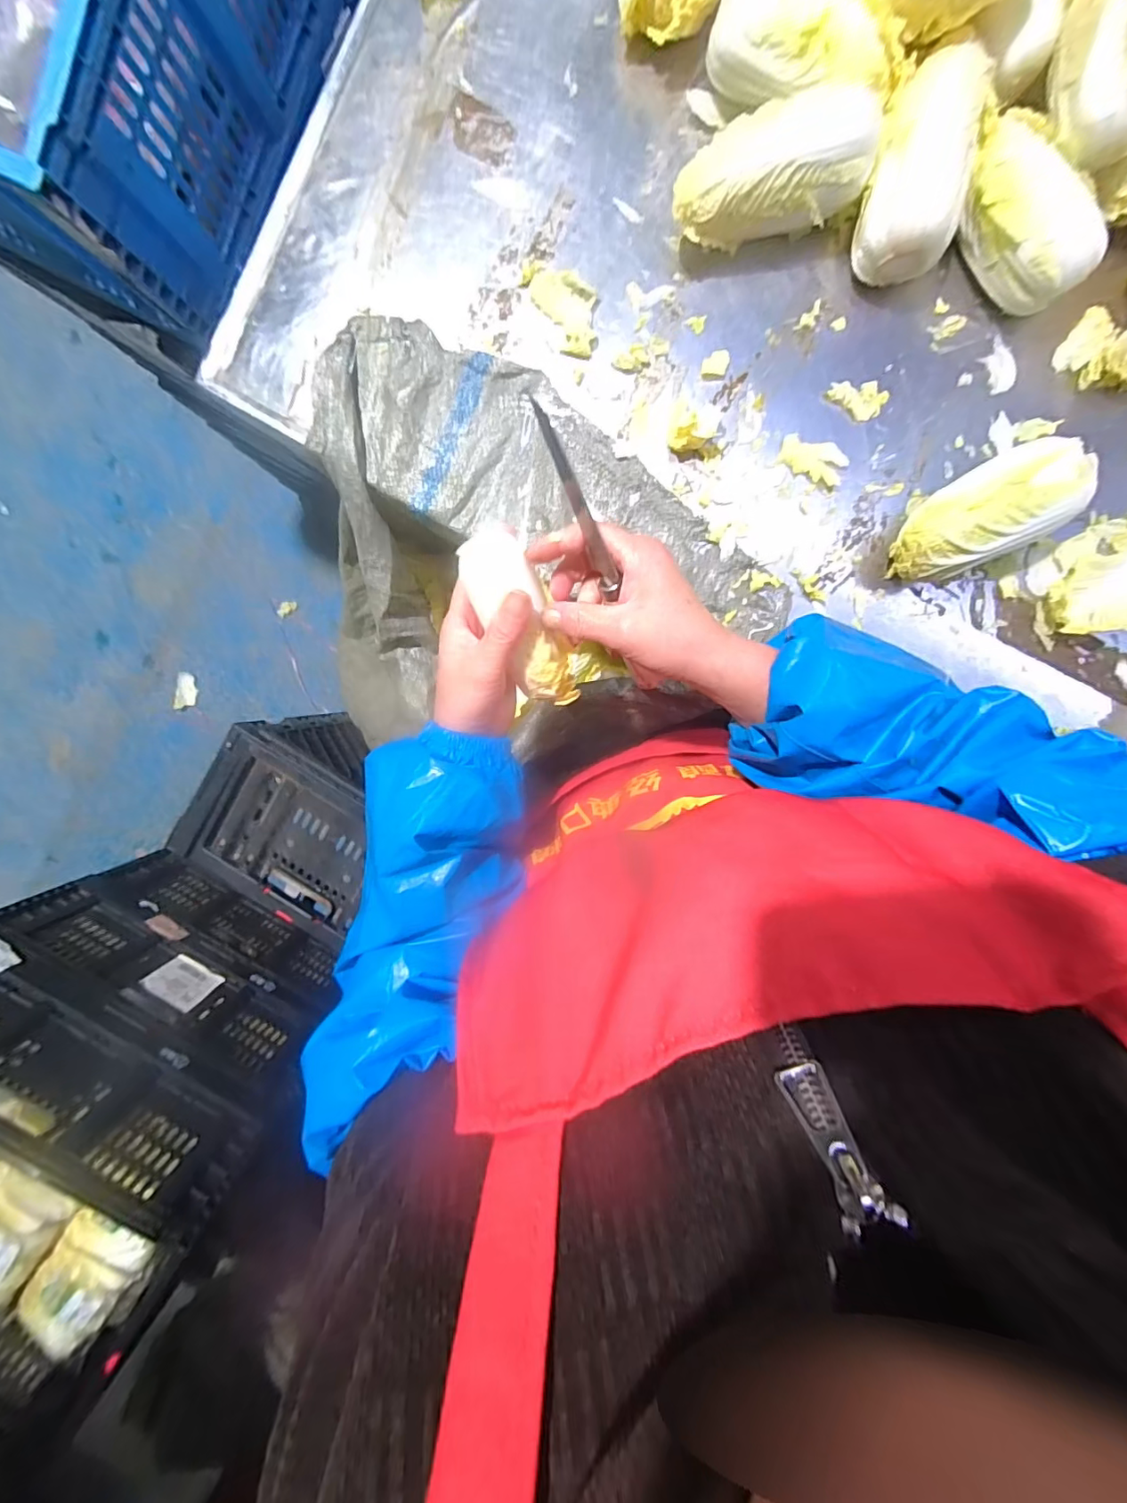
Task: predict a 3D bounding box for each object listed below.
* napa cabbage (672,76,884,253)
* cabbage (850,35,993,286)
[{"bbox_3d":[0.165,-0.451,0.417,0.150,0.068,0.075,-19,96,5],"label":"napa cabbage"},{"bbox_3d":[0.276,-0.454,0.416,0.074,0.067,0.128,10,98,1],"label":"cabbage"}]

